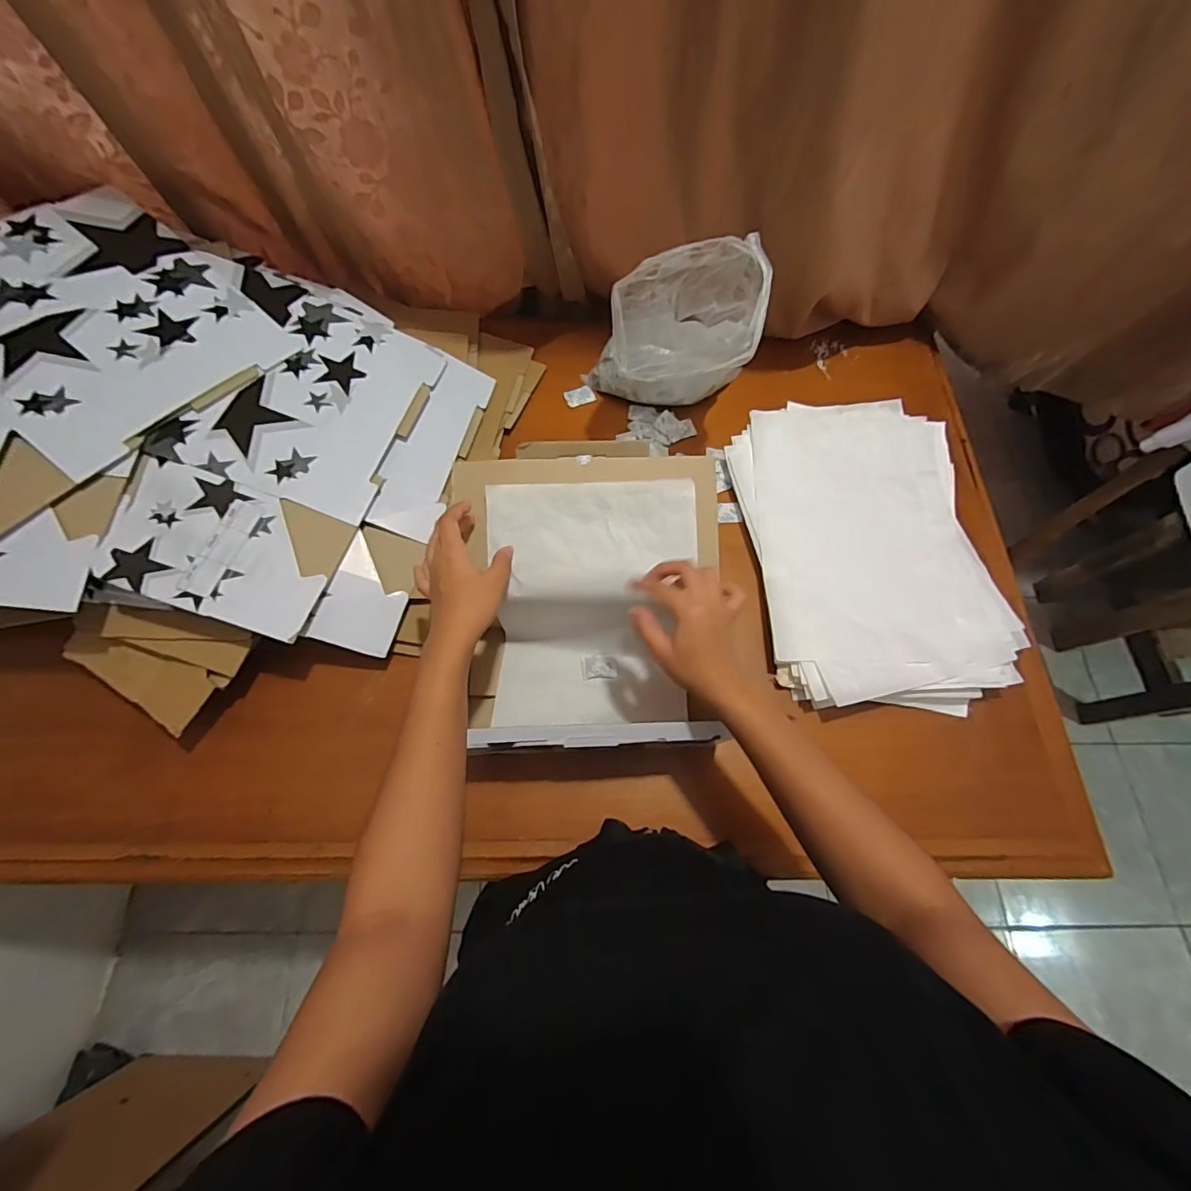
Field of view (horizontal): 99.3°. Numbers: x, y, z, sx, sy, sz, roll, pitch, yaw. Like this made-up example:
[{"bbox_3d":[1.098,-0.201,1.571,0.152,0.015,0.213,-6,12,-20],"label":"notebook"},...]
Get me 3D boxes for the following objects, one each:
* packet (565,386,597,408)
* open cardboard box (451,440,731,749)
[{"bbox_3d":[-0.023,-0.290,0.737,0.042,0.005,0.029,-18,70,-8],"label":"packet"},{"bbox_3d":[-0.010,0.012,0.543,0.268,0.151,0.301,-3,69,-2],"label":"open cardboard box"}]

